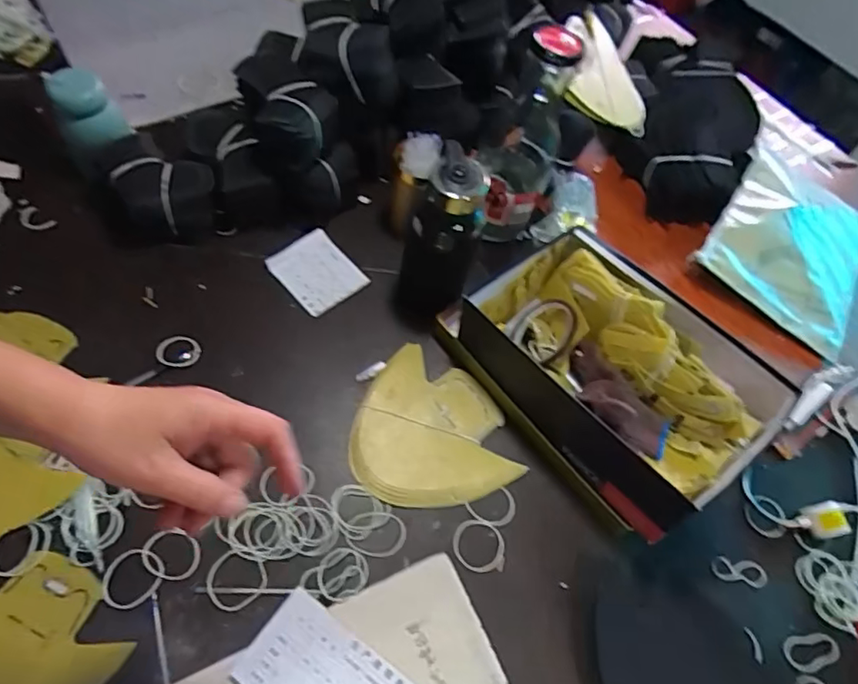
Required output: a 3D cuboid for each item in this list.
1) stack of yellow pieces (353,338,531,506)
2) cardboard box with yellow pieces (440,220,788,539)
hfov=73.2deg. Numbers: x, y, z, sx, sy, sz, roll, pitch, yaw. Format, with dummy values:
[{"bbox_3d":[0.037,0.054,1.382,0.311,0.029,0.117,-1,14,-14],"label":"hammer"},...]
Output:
[{"bbox_3d":[-0.003,0.100,0.703,0.184,0.019,0.195,-8,61,-12],"label":"stack of yellow pieces"},{"bbox_3d":[0.209,0.031,0.701,0.233,0.124,0.360,-30,67,-24],"label":"cardboard box with yellow pieces"}]

